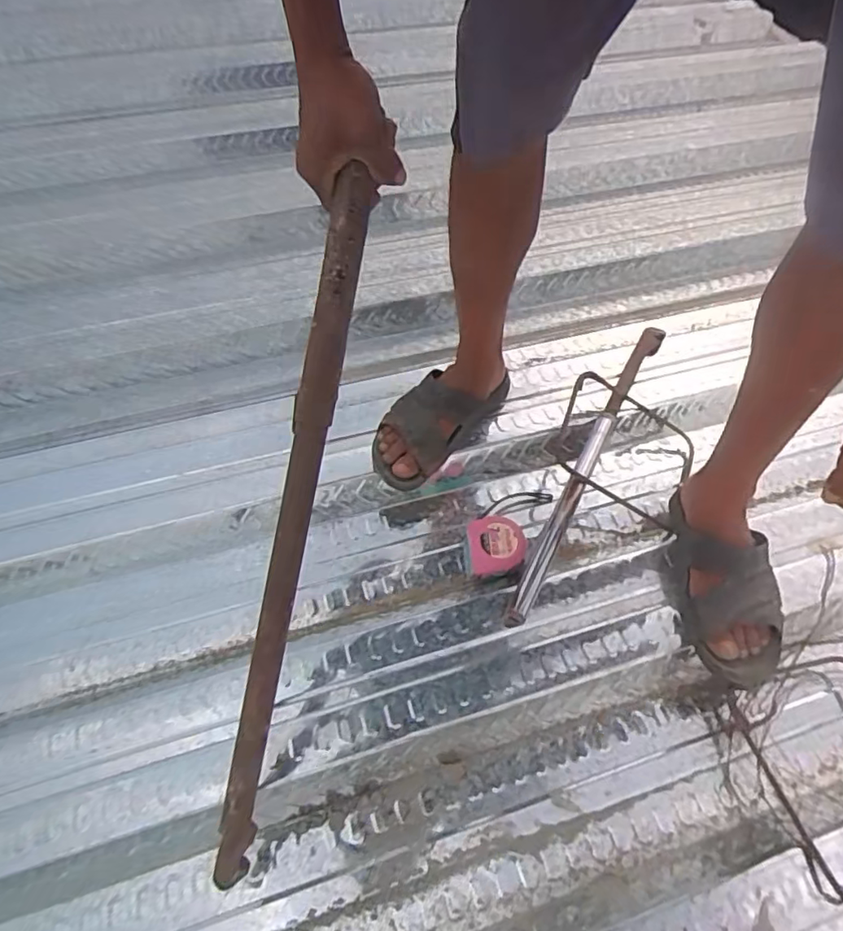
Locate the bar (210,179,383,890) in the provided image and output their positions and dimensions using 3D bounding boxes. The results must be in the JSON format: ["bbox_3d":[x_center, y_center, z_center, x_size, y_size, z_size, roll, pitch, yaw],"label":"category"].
[{"bbox_3d":[-0.116,0.075,0.493,0.033,0.019,0.641,12,96,5],"label":"bar"}]

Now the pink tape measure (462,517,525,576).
[{"bbox_3d":[0.100,0.110,0.760,0.079,0.044,0.078,-1,57,-2],"label":"pink tape measure"}]

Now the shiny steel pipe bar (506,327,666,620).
[{"bbox_3d":[0.252,-0.025,0.806,0.032,0.026,0.573,27,60,15],"label":"shiny steel pipe bar"}]

